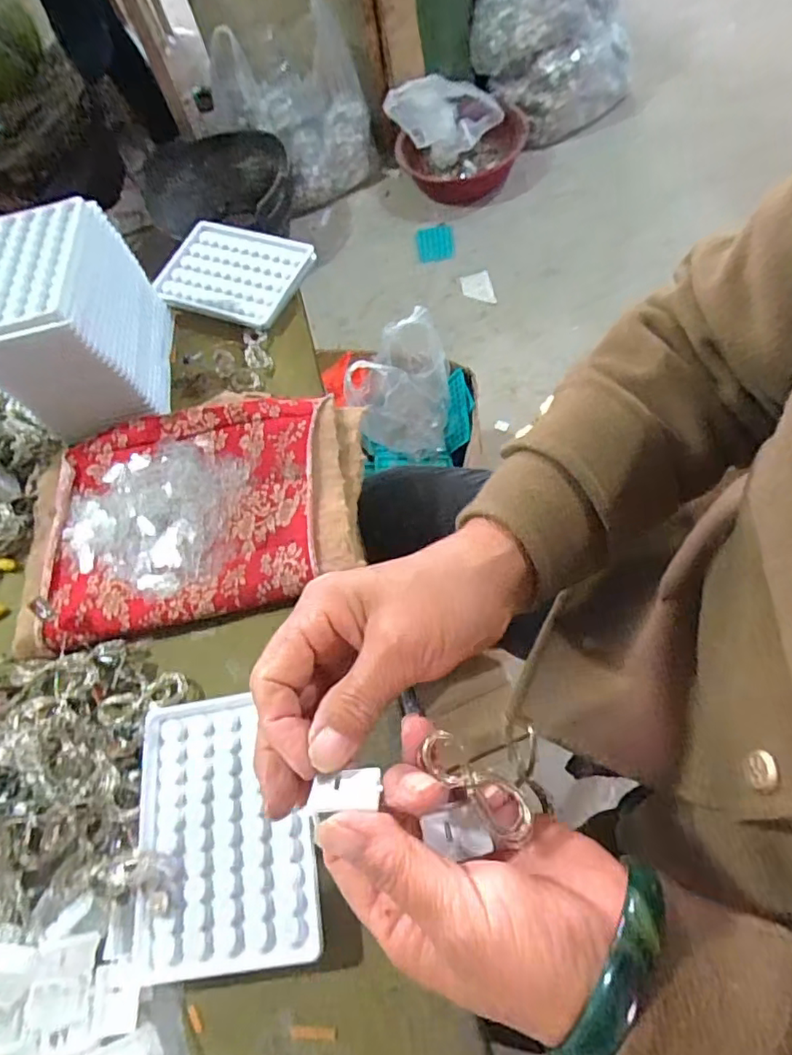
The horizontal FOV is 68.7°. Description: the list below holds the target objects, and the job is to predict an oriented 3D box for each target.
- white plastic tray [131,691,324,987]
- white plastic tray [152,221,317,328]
[{"bbox_3d":[-0.091,0.158,0.311,0.093,0.012,0.129,-11,61,4],"label":"white plastic tray"},{"bbox_3d":[-0.150,-0.229,0.517,0.136,0.019,0.089,20,67,19],"label":"white plastic tray"}]

